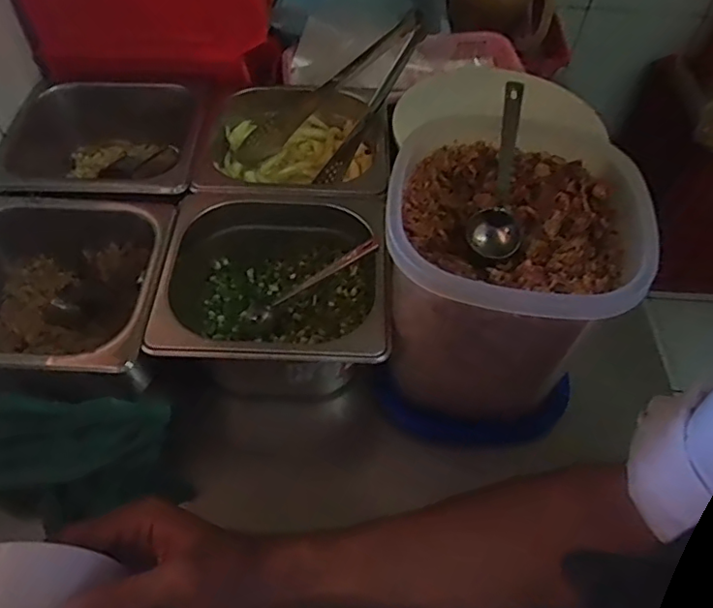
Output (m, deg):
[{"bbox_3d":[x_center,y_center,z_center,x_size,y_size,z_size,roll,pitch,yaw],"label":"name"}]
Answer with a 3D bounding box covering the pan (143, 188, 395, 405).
[{"bbox_3d":[-0.067,-0.005,0.482,0.164,0.100,0.163,0,53,-4],"label":"pan"}]

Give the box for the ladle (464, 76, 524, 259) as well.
[{"bbox_3d":[0.105,-0.093,0.413,0.034,0.033,0.136,13,67,6],"label":"ladle"}]

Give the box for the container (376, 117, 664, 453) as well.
[{"bbox_3d":[0.103,-0.009,0.446,0.155,0.193,0.163,8,53,2],"label":"container"}]

